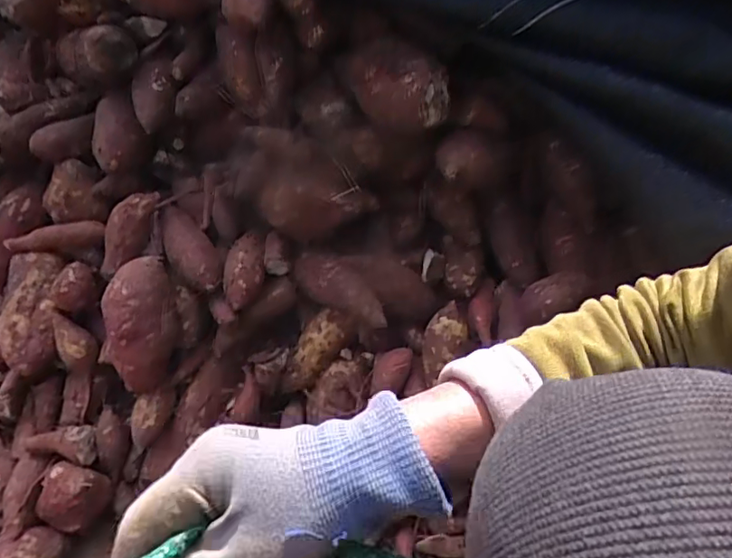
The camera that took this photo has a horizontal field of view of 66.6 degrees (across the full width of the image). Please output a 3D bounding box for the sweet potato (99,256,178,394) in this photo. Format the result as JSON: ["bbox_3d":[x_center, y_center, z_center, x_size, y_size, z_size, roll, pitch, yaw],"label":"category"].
[{"bbox_3d":[-0.236,0.049,0.568,0.085,0.139,0.065,10,17,12],"label":"sweet potato"}]

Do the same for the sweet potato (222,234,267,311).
[{"bbox_3d":[-0.130,-0.015,0.605,0.043,0.029,0.103,2,60,4],"label":"sweet potato"}]

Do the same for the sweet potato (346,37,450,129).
[{"bbox_3d":[0.029,-0.189,0.520,0.098,0.064,0.089,0,45,2],"label":"sweet potato"}]

